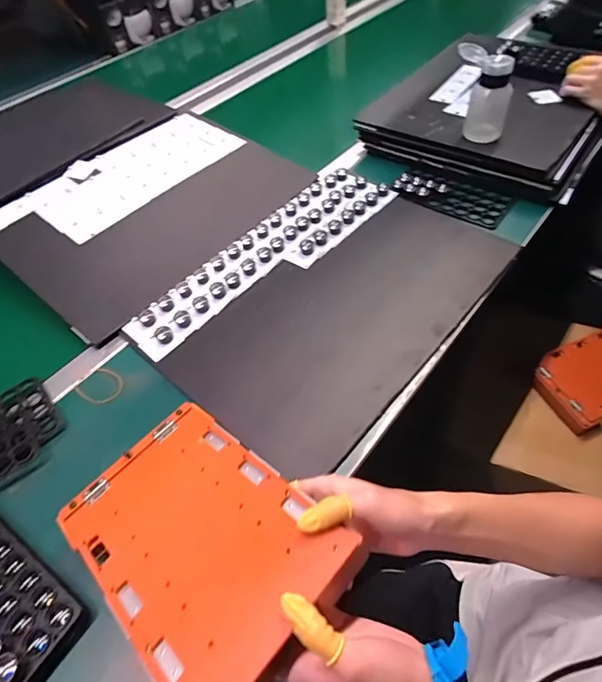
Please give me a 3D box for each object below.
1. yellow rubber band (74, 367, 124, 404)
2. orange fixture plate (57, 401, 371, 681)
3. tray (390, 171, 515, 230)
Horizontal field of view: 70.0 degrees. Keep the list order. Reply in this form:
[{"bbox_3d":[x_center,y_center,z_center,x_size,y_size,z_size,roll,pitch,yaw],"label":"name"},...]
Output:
[{"bbox_3d":[-0.260,0.059,0.562,0.057,0.004,0.049,18,55,15],"label":"yellow rubber band"},{"bbox_3d":[-0.090,0.172,0.381,0.246,0.035,0.162,27,59,39],"label":"orange fixture plate"},{"bbox_3d":[0.258,-0.255,0.737,0.193,0.013,0.087,30,61,26],"label":"tray"}]

